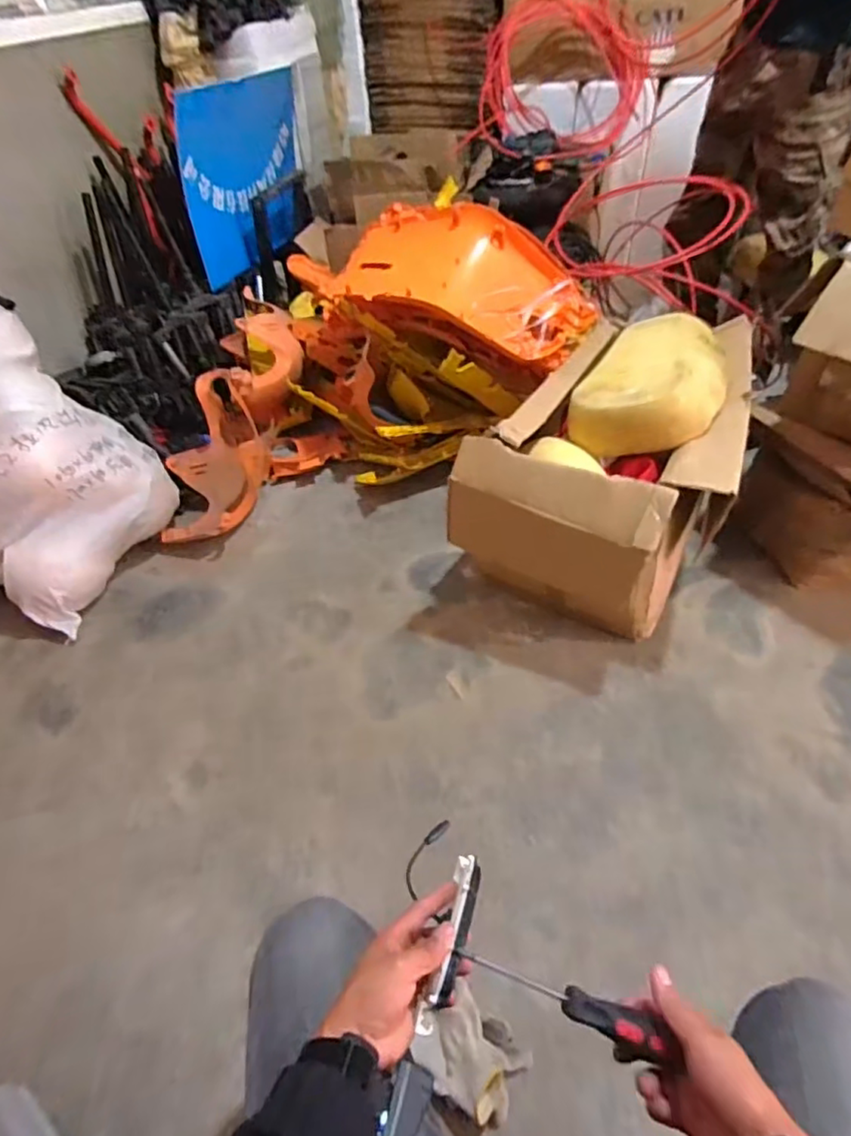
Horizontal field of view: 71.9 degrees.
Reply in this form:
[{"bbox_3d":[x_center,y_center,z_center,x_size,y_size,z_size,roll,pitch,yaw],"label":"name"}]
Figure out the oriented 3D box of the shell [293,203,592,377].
[{"bbox_3d":[0.070,-0.730,1.551,0.655,0.303,0.404,22,51,24],"label":"shell"}]

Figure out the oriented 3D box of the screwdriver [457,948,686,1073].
[{"bbox_3d":[0.117,0.376,0.512,0.181,0.041,0.033,18,48,12],"label":"screwdriver"}]

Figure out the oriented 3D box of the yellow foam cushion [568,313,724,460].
[{"bbox_3d":[0.449,-0.368,1.174,0.264,0.136,0.361,13,49,18],"label":"yellow foam cushion"}]

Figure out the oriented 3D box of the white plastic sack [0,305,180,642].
[{"bbox_3d":[-0.904,-0.240,1.310,0.308,0.616,0.468,18,50,22],"label":"white plastic sack"}]

